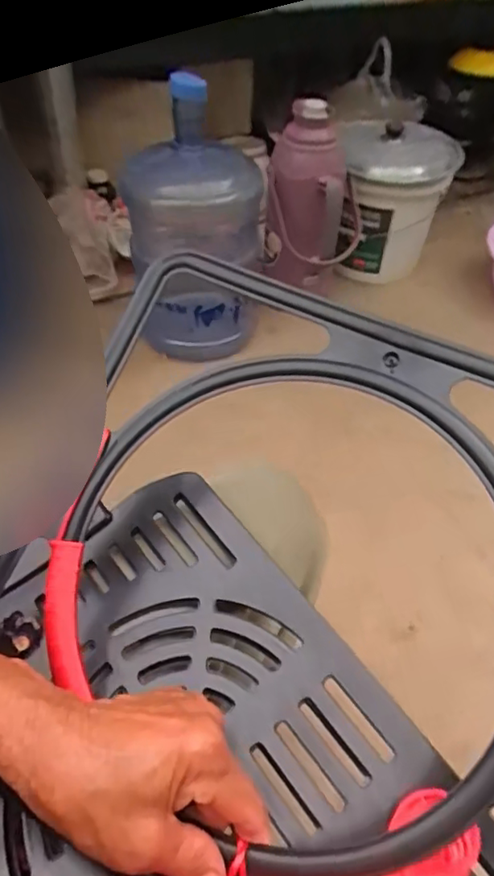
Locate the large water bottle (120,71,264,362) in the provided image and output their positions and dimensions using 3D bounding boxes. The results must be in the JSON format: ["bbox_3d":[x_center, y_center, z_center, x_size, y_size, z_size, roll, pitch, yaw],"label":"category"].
[{"bbox_3d":[-0.102,-0.370,1.076,0.225,0.402,0.219,-7,49,-9],"label":"large water bottle"}]

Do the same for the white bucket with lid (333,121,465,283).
[{"bbox_3d":[0.318,-0.505,1.289,0.248,0.298,0.257,1,48,-2],"label":"white bucket with lid"}]

